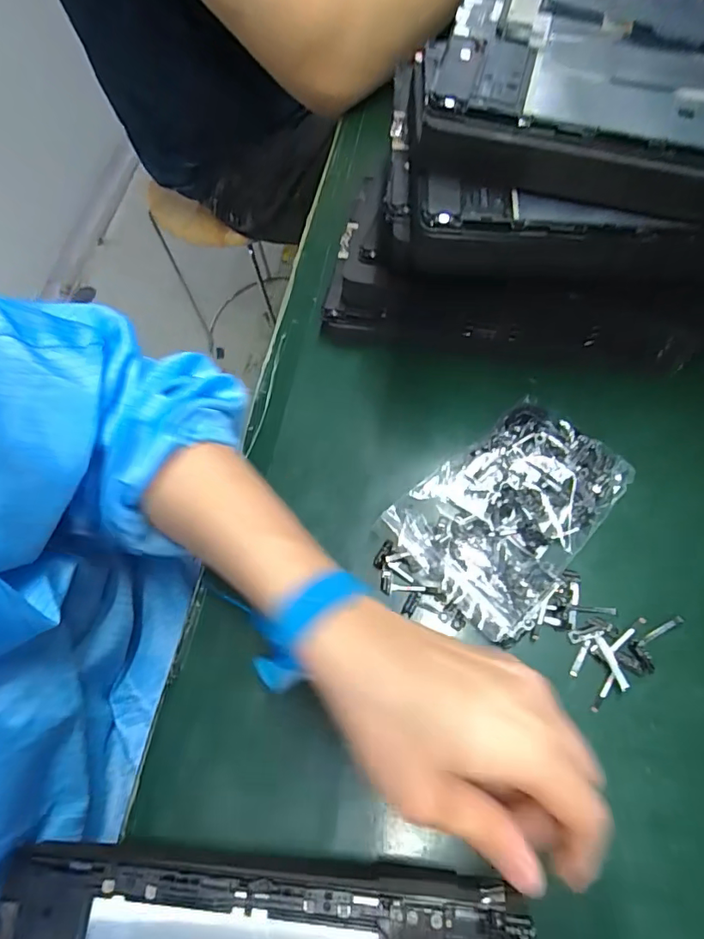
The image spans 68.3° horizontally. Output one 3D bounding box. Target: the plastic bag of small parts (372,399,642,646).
[{"bbox_3d":[0.100,0.023,0.322,0.143,0.021,0.098,-39,68,-15],"label":"plastic bag of small parts"}]

